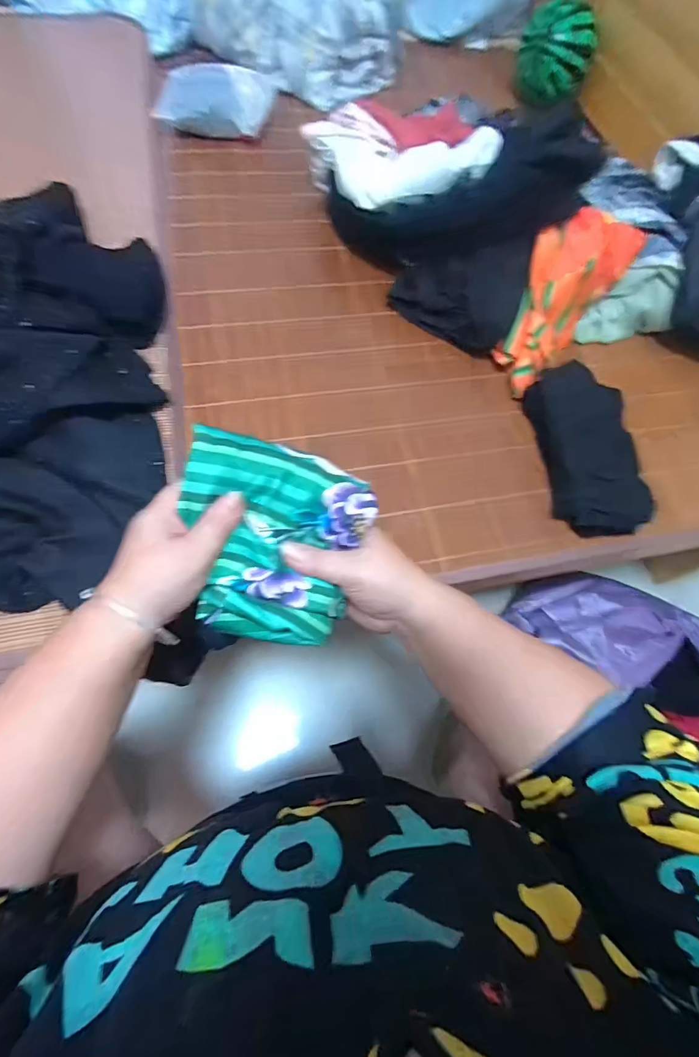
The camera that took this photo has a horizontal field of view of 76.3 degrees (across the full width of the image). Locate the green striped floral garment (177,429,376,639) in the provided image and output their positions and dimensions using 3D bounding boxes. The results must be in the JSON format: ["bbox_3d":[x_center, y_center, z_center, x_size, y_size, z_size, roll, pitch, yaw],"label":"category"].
[{"bbox_3d":[-0.060,0.014,0.328,0.137,0.040,0.143,14,90,-5],"label":"green striped floral garment"}]

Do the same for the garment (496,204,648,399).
[{"bbox_3d":[0.255,-0.280,0.562,0.106,0.073,0.239,33,92,10],"label":"garment"}]

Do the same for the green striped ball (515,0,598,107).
[{"bbox_3d":[0.385,-0.891,0.829,0.130,0.109,0.119,1,69,-3],"label":"green striped ball"}]

